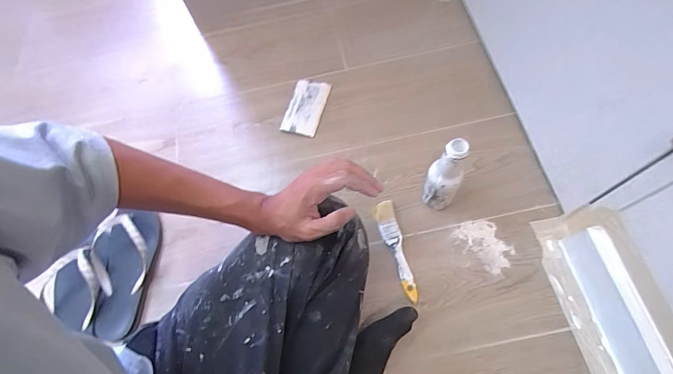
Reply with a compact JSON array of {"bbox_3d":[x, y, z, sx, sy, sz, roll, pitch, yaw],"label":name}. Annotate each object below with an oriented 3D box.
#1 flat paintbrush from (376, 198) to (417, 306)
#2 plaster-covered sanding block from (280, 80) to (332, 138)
[{"bbox_3d":[0.103,0.110,0.636,0.033,0.012,0.176,-14,66,-1],"label":"flat paintbrush"},{"bbox_3d":[-0.064,-0.166,0.755,0.071,0.009,0.126,15,69,11],"label":"plaster-covered sanding block"}]

